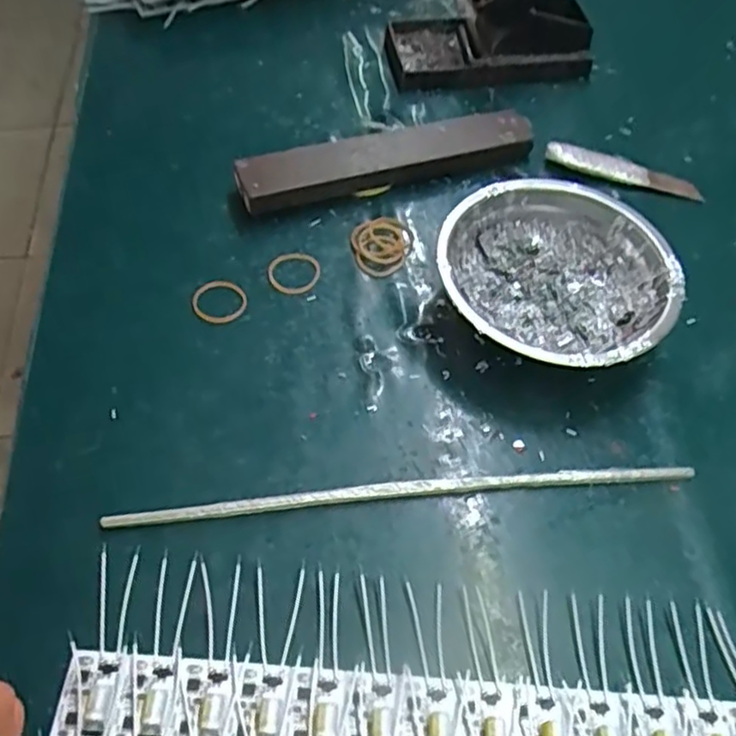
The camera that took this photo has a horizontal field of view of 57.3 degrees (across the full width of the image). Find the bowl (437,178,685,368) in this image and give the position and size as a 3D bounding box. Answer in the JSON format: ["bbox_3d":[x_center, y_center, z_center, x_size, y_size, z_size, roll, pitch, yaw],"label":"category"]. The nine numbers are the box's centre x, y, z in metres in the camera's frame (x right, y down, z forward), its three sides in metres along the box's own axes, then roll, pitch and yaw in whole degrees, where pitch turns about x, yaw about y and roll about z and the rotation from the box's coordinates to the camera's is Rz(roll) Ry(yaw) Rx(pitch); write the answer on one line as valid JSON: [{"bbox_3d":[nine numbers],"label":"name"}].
[{"bbox_3d":[0.102,-0.046,0.375,0.125,0.040,0.124,1,57,-2],"label":"bowl"}]

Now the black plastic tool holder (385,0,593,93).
[{"bbox_3d":[0.092,-0.263,0.500,0.148,0.061,0.075,-8,58,-8],"label":"black plastic tool holder"}]

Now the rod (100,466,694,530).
[{"bbox_3d":[0.019,0.059,0.322,0.276,0.006,0.012,-4,57,-5],"label":"rod"}]

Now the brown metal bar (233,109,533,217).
[{"bbox_3d":[0.015,-0.138,0.439,0.202,0.021,0.034,-17,59,-13],"label":"brown metal bar"}]

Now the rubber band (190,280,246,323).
[{"bbox_3d":[-0.084,-0.039,0.382,0.030,0.005,0.027,2,57,-2],"label":"rubber band"}]

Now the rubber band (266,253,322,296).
[{"bbox_3d":[-0.043,-0.056,0.394,0.030,0.004,0.028,-5,58,-6],"label":"rubber band"}]

